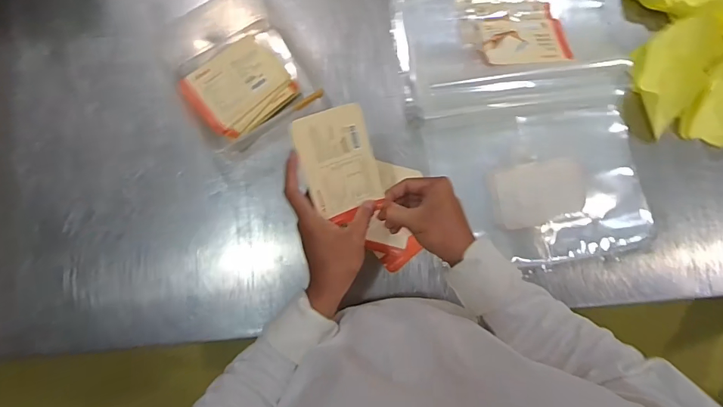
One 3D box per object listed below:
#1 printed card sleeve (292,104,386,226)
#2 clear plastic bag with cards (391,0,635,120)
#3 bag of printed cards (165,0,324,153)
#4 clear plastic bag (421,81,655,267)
[{"bbox_3d":[-0.024,-0.043,0.485,0.081,0.007,0.121,-19,103,-10],"label":"printed card sleeve"},{"bbox_3d":[0.230,-0.269,0.659,0.355,0.037,0.265,-4,84,-2],"label":"clear plastic bag with cards"},{"bbox_3d":[-0.192,-0.208,0.647,0.175,0.033,0.243,-31,85,-4],"label":"bag of printed cards"},{"bbox_3d":[0.263,-0.036,0.635,0.298,0.013,0.248,-11,84,-2],"label":"clear plastic bag"}]

